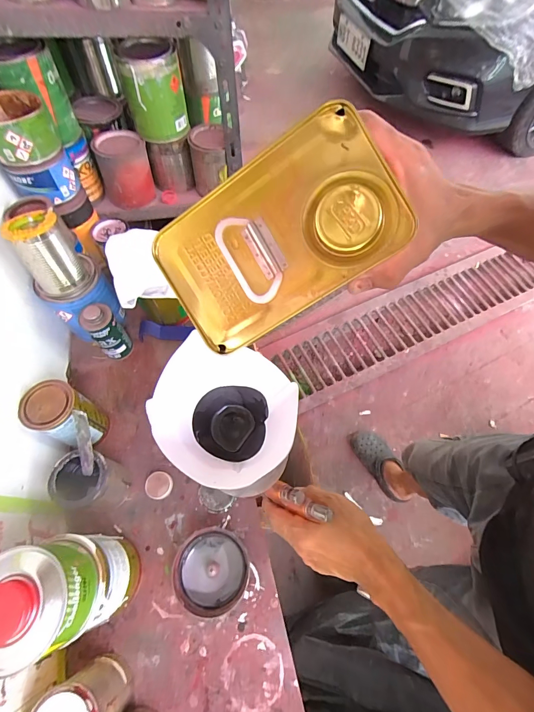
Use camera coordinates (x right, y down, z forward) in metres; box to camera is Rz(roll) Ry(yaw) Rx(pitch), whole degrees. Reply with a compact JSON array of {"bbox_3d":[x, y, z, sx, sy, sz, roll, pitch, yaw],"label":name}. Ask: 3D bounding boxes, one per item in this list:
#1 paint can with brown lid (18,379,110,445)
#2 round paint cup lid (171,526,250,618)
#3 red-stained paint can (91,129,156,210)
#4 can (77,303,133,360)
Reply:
[{"bbox_3d":[-0.302,0.097,0.521,0.069,0.133,0.071,0,62,0],"label":"paint can with brown lid"},{"bbox_3d":[-0.078,0.300,0.476,0.100,0.030,0.101,0,62,0],"label":"round paint cup lid"},{"bbox_3d":[-0.297,-0.389,0.707,0.100,0.111,0.090,-22,64,-11],"label":"red-stained paint can"},{"bbox_3d":[-0.281,-0.039,0.599,0.048,0.121,0.042,-38,68,-18],"label":"can"}]

